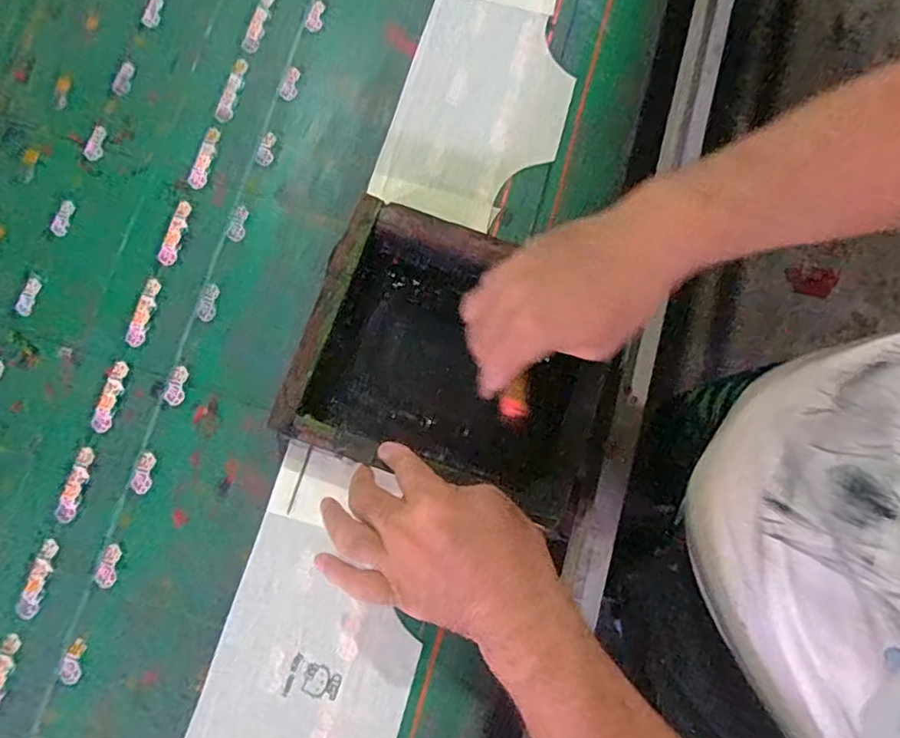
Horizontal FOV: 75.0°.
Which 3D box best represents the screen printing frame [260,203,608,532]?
[{"bbox_3d":[0.007,-0.008,0.487,0.241,0.050,0.200,19,80,4],"label":"screen printing frame"}]

